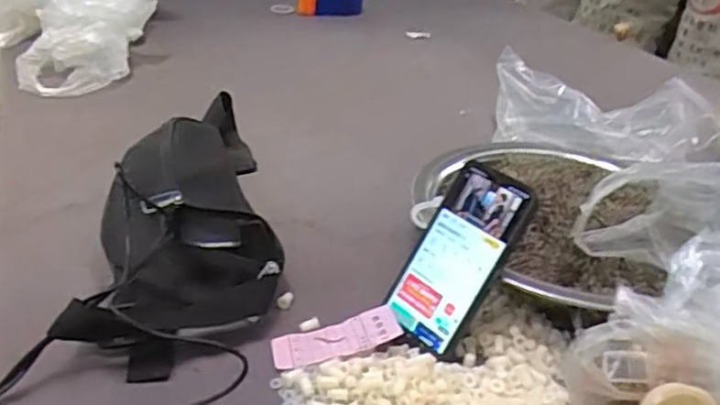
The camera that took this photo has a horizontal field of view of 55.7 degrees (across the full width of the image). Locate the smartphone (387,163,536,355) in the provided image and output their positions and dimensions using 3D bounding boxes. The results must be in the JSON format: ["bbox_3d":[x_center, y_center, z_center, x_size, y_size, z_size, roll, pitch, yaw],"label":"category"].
[{"bbox_3d":[0.079,0.044,0.555,0.071,0.146,0.011,33,4,42],"label":"smartphone"}]

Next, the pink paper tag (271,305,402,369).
[{"bbox_3d":[-0.019,0.112,0.552,0.103,0.007,0.039,-17,32,-4],"label":"pink paper tag"}]

